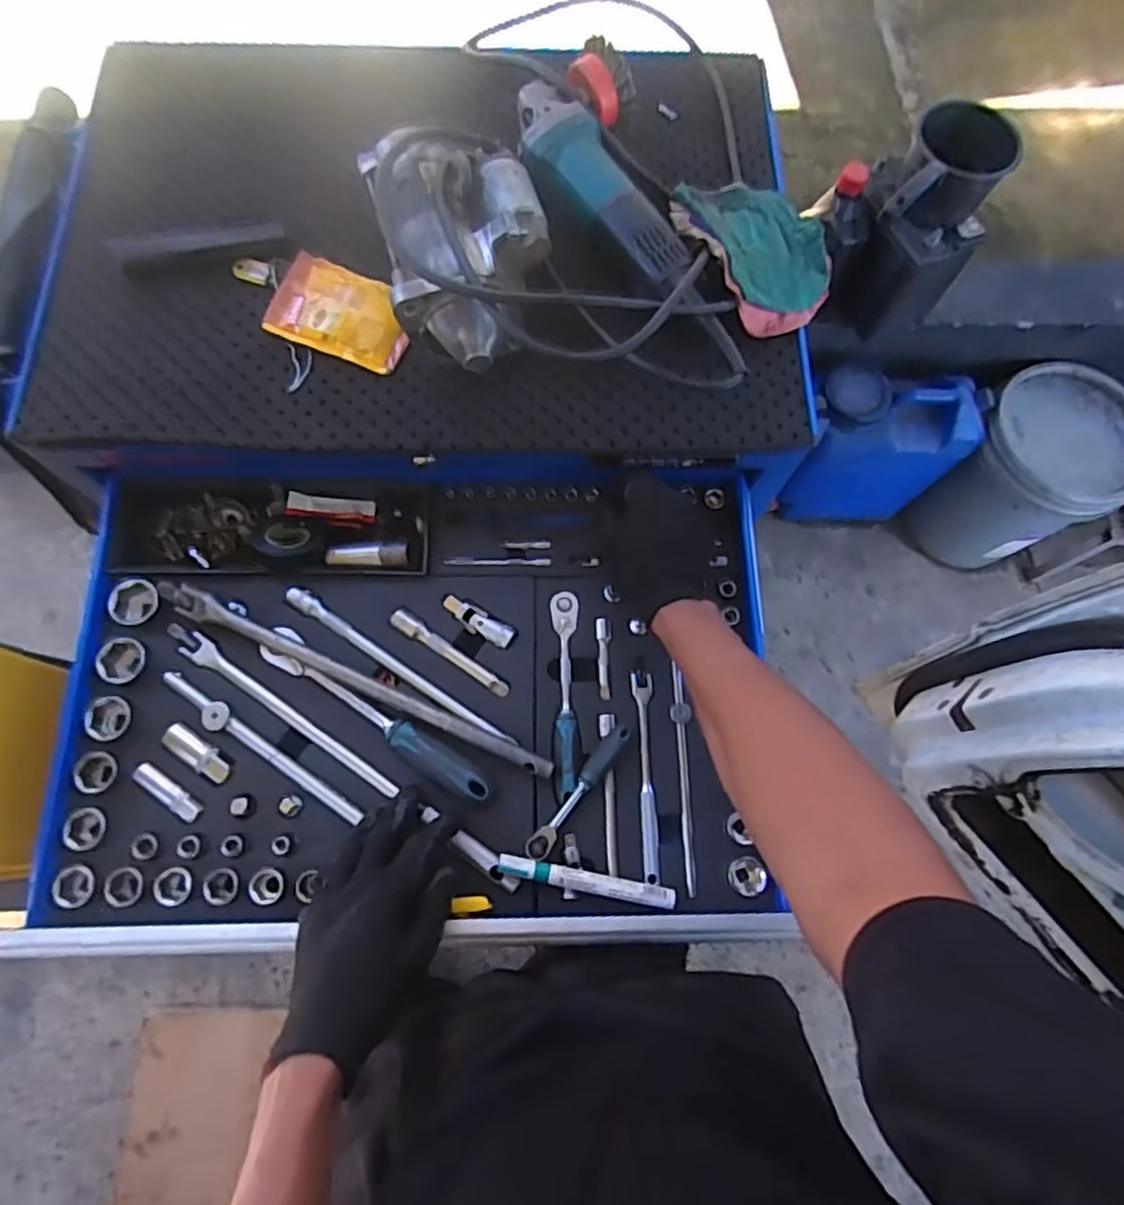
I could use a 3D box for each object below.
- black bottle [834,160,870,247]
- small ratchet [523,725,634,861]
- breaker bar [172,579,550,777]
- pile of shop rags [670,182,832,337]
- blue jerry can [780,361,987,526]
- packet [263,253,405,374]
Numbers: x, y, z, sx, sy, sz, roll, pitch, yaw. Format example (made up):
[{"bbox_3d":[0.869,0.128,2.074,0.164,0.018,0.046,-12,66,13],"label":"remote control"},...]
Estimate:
[{"bbox_3d":[0.440,-0.603,1.049,0.049,0.112,0.038,-28,39,-9],"label":"black bottle"},{"bbox_3d":[0.015,0.155,0.573,0.018,0.015,0.130,37,74,9],"label":"small ratchet"},{"bbox_3d":[-0.177,0.064,0.592,0.367,0.024,0.025,23,73,7],"label":"breaker bar"},{"bbox_3d":[0.179,-0.331,0.626,0.137,0.059,0.162,-33,77,-12],"label":"pile of shop rags"},{"bbox_3d":[0.621,-0.293,1.397,0.284,0.386,0.141,-1,73,-3],"label":"blue jerry can"},{"bbox_3d":[-0.193,-0.258,0.615,0.120,0.013,0.085,20,73,4],"label":"packet"}]

